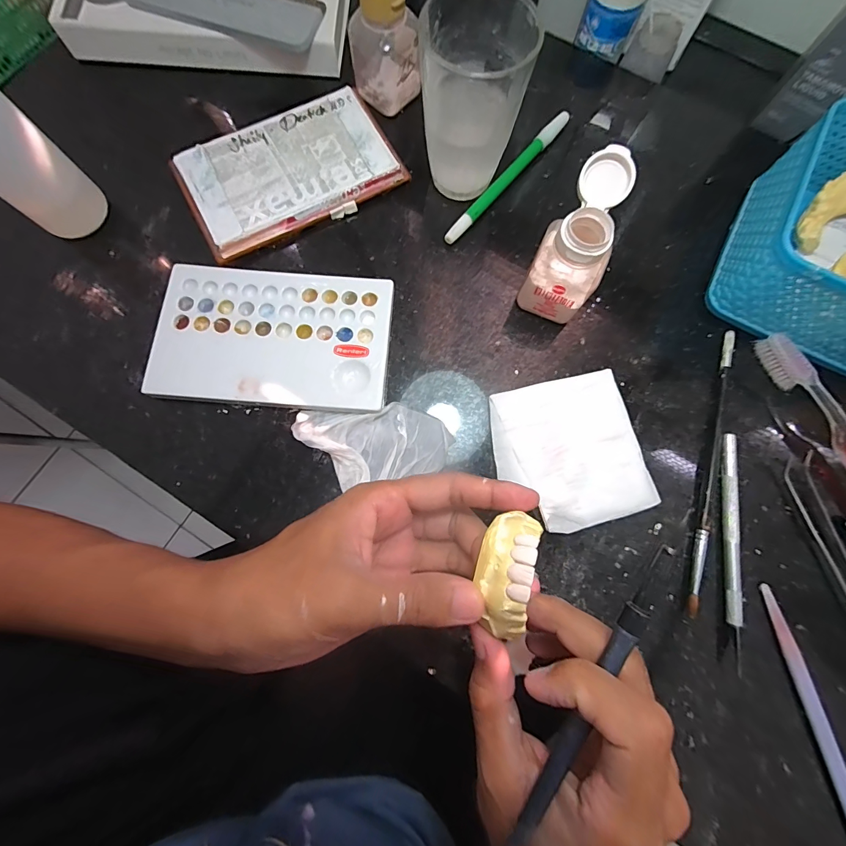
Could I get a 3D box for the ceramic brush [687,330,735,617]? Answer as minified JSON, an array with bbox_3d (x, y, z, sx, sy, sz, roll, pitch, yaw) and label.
[{"bbox_3d":[0.188,0.026,0.242,0.008,0.008,0.187,17,79,3],"label":"ceramic brush"}]

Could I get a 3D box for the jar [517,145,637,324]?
[{"bbox_3d":[0.097,-0.109,0.236,0.041,0.075,0.066,26,80,4],"label":"jar"}]

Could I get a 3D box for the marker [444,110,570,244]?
[{"bbox_3d":[0.065,-0.186,0.285,0.010,0.010,0.142,39,81,7],"label":"marker"}]

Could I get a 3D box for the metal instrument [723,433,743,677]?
[{"bbox_3d":[0.192,0.076,0.232,0.009,0.008,0.138,7,79,1],"label":"metal instrument"}]

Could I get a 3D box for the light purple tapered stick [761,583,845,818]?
[{"bbox_3d":[0.223,0.166,0.213,0.010,0.005,0.139,-12,79,-3],"label":"light purple tapered stick"}]

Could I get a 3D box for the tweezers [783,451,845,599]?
[{"bbox_3d":[0.256,0.090,0.227,0.020,0.010,0.140,-12,79,-3],"label":"tweezers"}]

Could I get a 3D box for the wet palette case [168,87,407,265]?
[{"bbox_3d":[-0.097,-0.186,0.278,0.151,0.015,0.089,-27,80,-6],"label":"wet palette case"}]

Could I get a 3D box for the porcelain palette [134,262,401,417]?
[{"bbox_3d":[-0.099,-0.057,0.254,0.152,0.013,0.094,3,79,0],"label":"porcelain palette"}]

